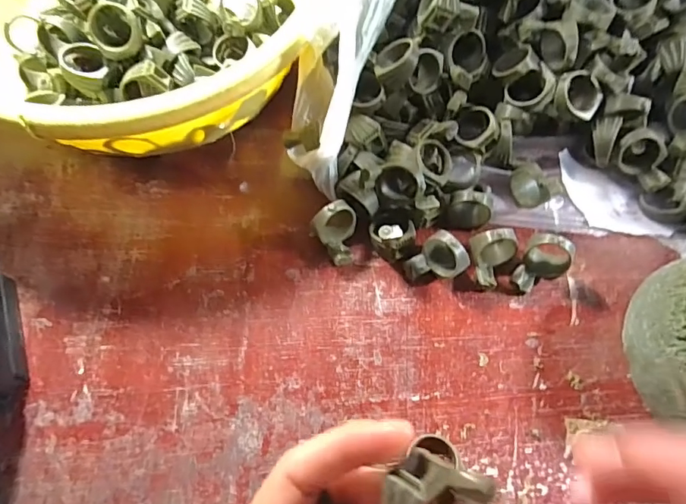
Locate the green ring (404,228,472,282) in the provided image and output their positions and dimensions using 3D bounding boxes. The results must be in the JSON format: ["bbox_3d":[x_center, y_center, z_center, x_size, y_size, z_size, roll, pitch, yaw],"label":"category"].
[{"bbox_3d":[0.049,0.006,0.254,0.024,0.026,0.024,-35,71,-15],"label":"green ring"}]

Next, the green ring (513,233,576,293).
[{"bbox_3d":[0.107,0.008,0.255,0.022,0.025,0.028,29,69,12],"label":"green ring"}]

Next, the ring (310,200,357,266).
[{"bbox_3d":[-0.002,-0.011,0.258,0.028,0.029,0.016,-50,44,8],"label":"ring"}]

